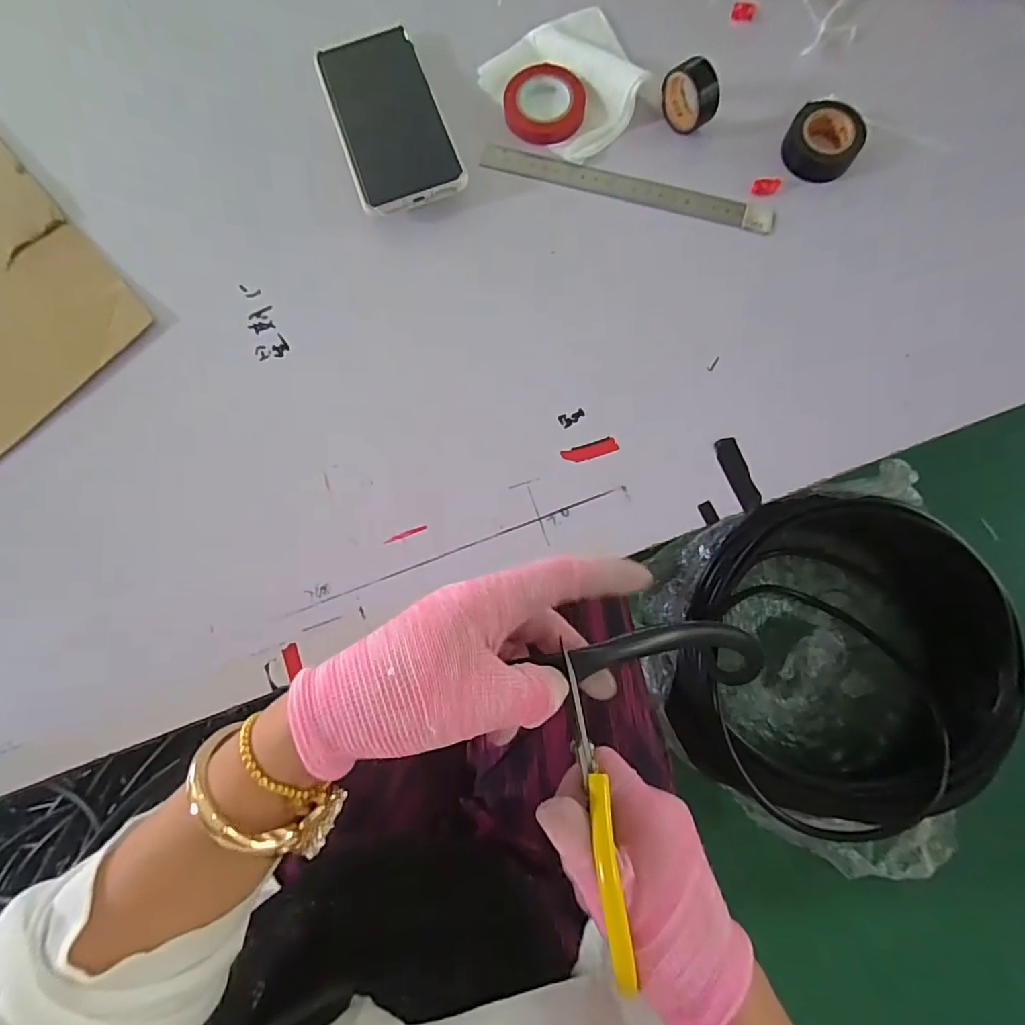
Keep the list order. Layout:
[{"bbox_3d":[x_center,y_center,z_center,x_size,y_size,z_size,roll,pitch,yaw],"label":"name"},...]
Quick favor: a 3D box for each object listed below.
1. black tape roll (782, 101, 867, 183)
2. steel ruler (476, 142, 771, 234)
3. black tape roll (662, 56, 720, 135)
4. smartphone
[{"bbox_3d":[0.226,-0.269,0.381,0.050,0.019,0.058,23,82,6],"label":"black tape roll"},{"bbox_3d":[0.084,-0.244,0.393,0.219,0.004,0.020,18,83,6],"label":"steel ruler"},{"bbox_3d":[0.128,-0.300,0.380,0.024,0.033,0.041,-25,80,-2],"label":"black tape roll"},{"bbox_3d":[-0.093,-0.293,0.389,0.076,0.009,0.152,-21,80,4],"label":"smartphone"}]

